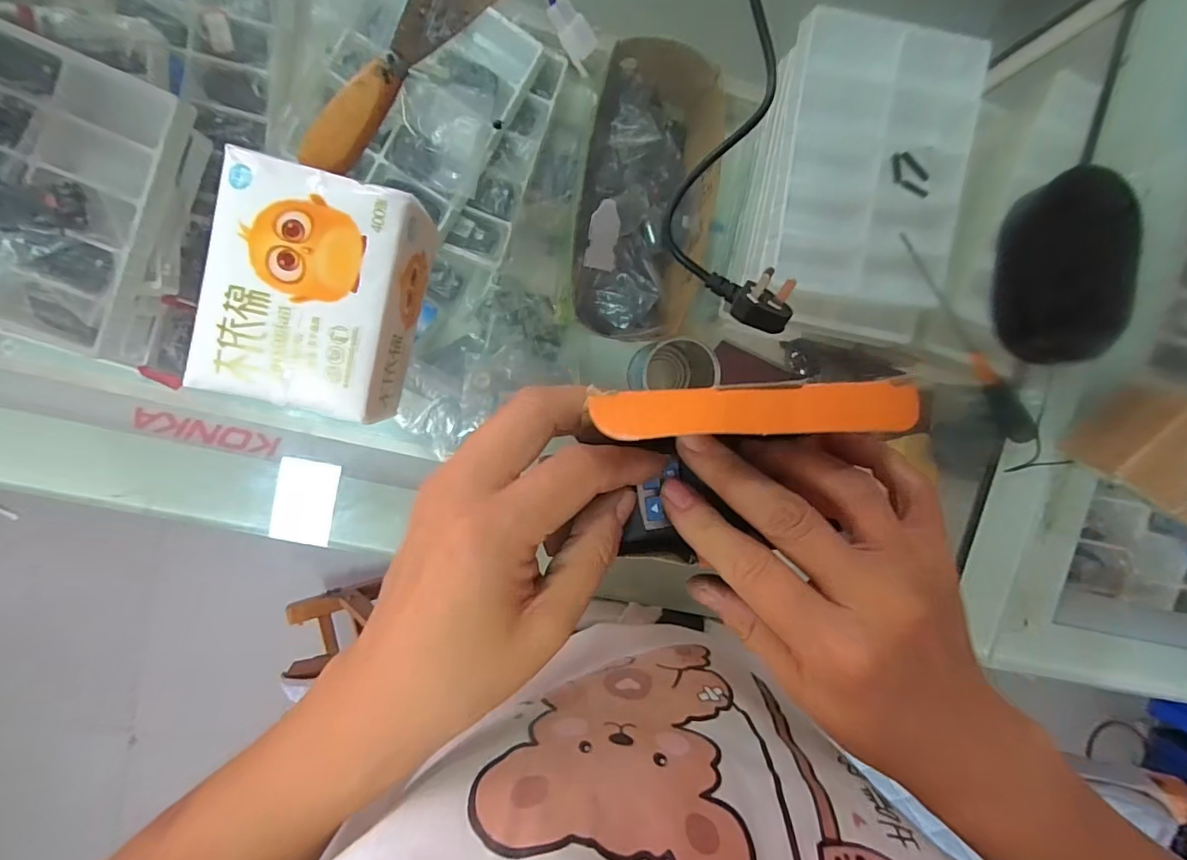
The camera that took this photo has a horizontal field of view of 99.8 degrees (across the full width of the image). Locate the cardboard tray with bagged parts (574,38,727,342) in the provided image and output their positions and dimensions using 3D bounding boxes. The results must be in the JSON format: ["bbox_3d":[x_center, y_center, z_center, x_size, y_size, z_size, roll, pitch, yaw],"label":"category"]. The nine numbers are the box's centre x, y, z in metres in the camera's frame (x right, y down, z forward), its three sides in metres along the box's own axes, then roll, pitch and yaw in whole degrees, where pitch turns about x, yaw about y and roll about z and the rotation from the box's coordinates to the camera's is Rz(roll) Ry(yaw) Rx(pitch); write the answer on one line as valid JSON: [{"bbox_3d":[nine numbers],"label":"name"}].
[{"bbox_3d":[0.060,-0.261,0.564,0.146,0.067,0.313,9,95,-8],"label":"cardboard tray with bagged parts"}]

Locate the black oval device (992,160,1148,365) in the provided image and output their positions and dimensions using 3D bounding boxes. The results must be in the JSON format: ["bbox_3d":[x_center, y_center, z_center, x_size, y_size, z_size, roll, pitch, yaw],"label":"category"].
[{"bbox_3d":[0.309,-0.105,0.328,0.062,0.037,0.117,-1,96,-7],"label":"black oval device"}]

